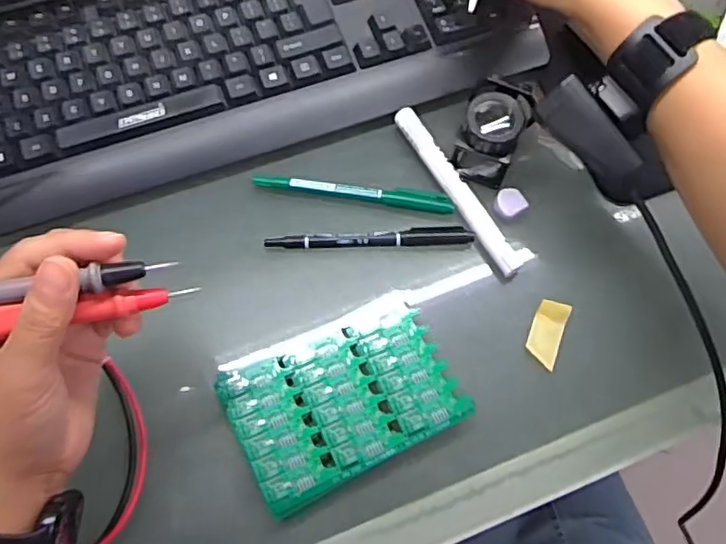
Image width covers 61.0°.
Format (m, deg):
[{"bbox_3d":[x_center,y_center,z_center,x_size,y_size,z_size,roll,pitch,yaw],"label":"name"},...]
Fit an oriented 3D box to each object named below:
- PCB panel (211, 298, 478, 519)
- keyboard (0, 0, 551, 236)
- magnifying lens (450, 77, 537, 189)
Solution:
[{"bbox_3d":[-0.012,0.075,0.371,0.129,0.004,0.088,-25,71,-11],"label":"PCB panel"},{"bbox_3d":[-0.087,-0.155,0.445,0.423,0.029,0.143,-18,70,-8],"label":"keyboard"},{"bbox_3d":[0.089,-0.097,0.419,0.046,0.047,0.056,19,69,6],"label":"magnifying lens"}]

